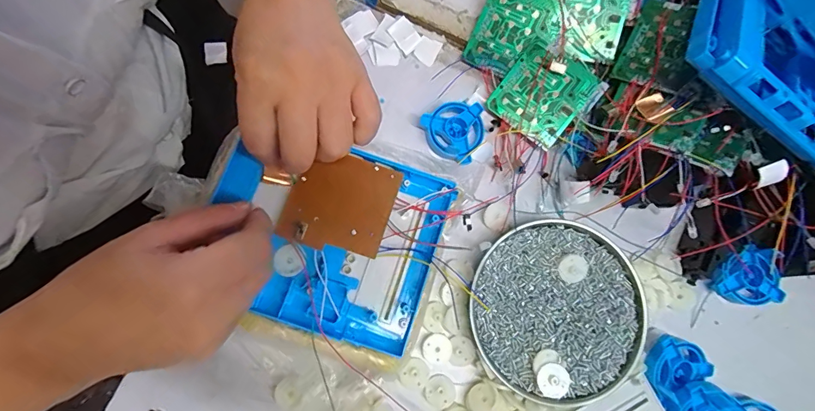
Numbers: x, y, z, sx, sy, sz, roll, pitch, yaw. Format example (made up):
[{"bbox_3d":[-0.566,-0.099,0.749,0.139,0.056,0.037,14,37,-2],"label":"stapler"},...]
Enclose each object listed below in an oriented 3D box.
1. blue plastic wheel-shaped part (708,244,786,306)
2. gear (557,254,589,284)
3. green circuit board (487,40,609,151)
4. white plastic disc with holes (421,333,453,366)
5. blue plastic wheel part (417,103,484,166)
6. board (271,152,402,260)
[{"bbox_3d":[0.284,0.058,0.338,0.054,0.014,0.049,0,98,6],"label":"blue plastic wheel-shaped part"},{"bbox_3d":[0.135,0.051,0.327,0.023,0.004,0.022,1,78,-4],"label":"gear"},{"bbox_3d":[0.117,-0.096,0.346,0.068,0.005,0.074,41,99,5],"label":"green circuit board"},{"bbox_3d":[0.023,0.112,0.312,0.023,0.004,0.024,1,78,-4],"label":"white plastic disc with holes"},{"bbox_3d":[0.044,-0.063,0.343,0.053,0.012,0.051,1,78,-4],"label":"blue plastic wheel part"},{"bbox_3d":[-0.049,-0.001,0.295,0.073,0.005,0.072,19,76,-2],"label":"board"}]

